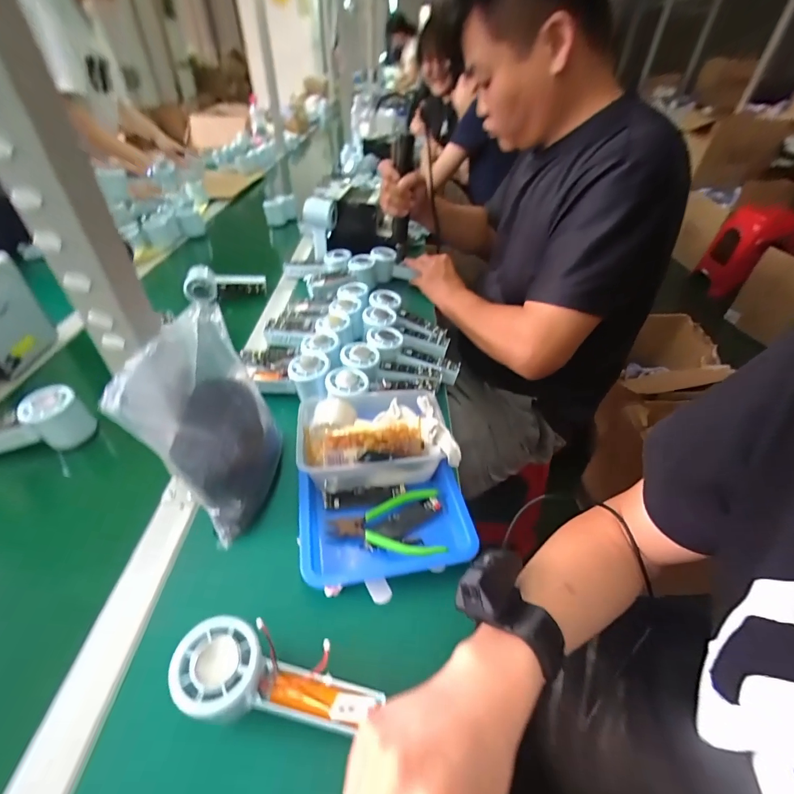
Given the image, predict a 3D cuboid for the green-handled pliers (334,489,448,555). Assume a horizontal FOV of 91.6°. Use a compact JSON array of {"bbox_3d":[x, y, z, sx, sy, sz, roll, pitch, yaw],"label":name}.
[{"bbox_3d":[-0.009,0.133,0.403,0.110,0.010,0.073,-3,41,-5],"label":"green-handled pliers"}]

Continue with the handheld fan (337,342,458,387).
[{"bbox_3d":[0.005,-0.051,0.577,0.175,0.028,0.057,6,39,-17],"label":"handheld fan"}]

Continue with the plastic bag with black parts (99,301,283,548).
[{"bbox_3d":[-0.173,0.022,0.386,0.087,0.183,0.133,7,42,7],"label":"plastic bag with black parts"}]

